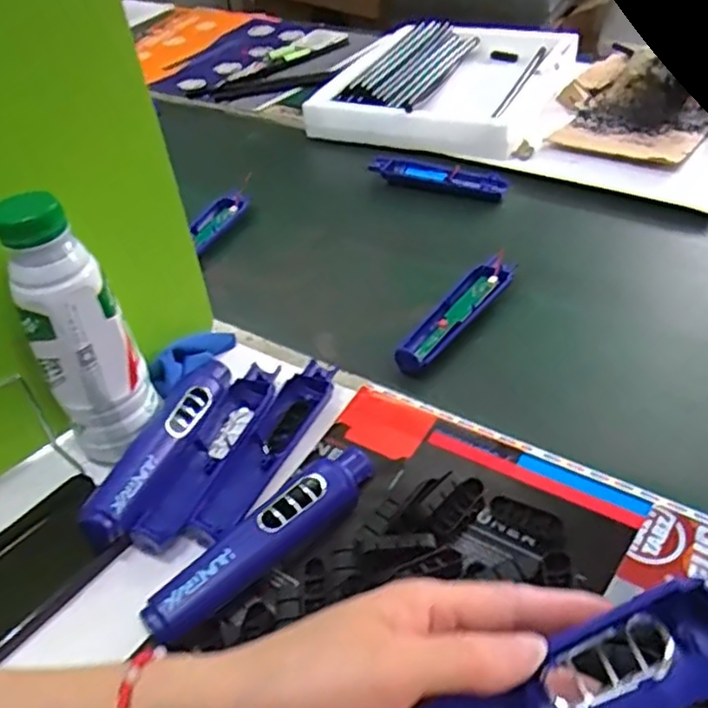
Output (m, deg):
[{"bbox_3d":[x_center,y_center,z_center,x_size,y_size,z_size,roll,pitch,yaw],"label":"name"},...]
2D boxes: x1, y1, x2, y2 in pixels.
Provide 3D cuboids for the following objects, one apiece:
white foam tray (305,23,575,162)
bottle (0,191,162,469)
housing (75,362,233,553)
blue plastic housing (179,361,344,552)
[{"bbox_3d":[0.146,-0.393,1.000,0.318,0.071,0.382,11,41,21],"label":"white foam tray"},{"bbox_3d":[-0.182,-0.013,0.457,0.051,0.188,0.051,3,39,12],"label":"bottle"},{"bbox_3d":[-0.137,0.064,0.497,0.032,0.033,0.177,10,41,19],"label":"housing"},{"bbox_3d":[-0.059,0.067,0.494,0.037,0.022,0.166,13,42,22],"label":"blue plastic housing"}]

